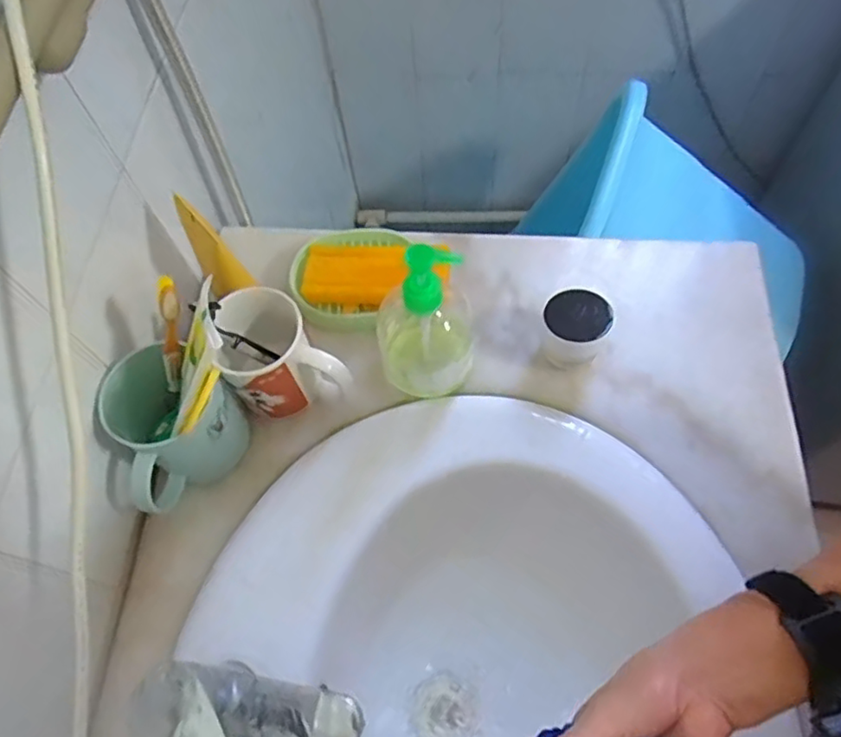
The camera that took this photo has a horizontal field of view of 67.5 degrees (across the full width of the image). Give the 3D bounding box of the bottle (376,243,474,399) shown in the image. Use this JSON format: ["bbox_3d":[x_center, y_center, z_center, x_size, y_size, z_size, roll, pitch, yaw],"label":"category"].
[{"bbox_3d":[0.003,-0.055,0.519,0.084,0.151,0.099,-2,63,3],"label":"bottle"}]

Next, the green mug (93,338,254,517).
[{"bbox_3d":[-0.205,0.057,0.512,0.091,0.101,0.114,17,65,12],"label":"green mug"}]

